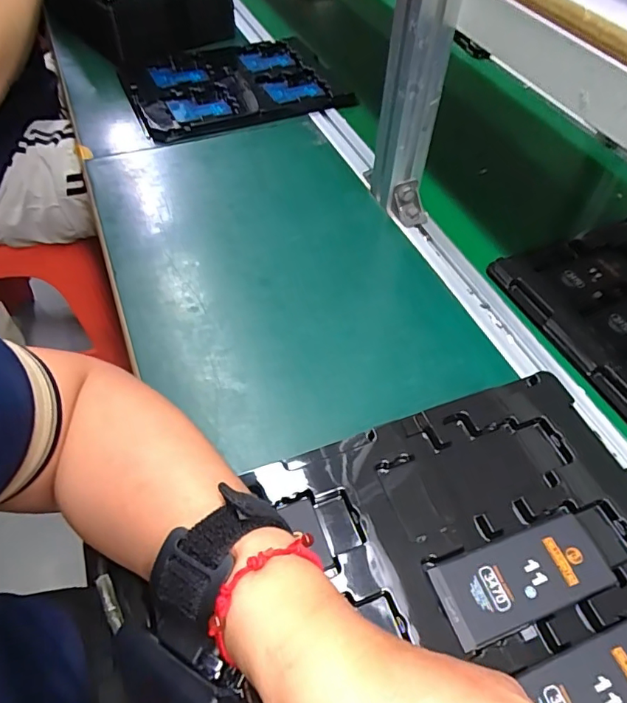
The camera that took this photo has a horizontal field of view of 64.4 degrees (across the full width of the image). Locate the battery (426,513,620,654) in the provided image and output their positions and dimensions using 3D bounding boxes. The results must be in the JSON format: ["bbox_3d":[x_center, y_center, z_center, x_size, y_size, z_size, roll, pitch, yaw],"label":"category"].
[{"bbox_3d":[0.119,0.128,0.282,0.098,0.004,0.043,-16,56,-11],"label":"battery"}]

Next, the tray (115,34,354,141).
[{"bbox_3d":[-0.125,-0.397,0.722,0.283,0.022,0.242,-21,57,-15],"label":"tray"}]

